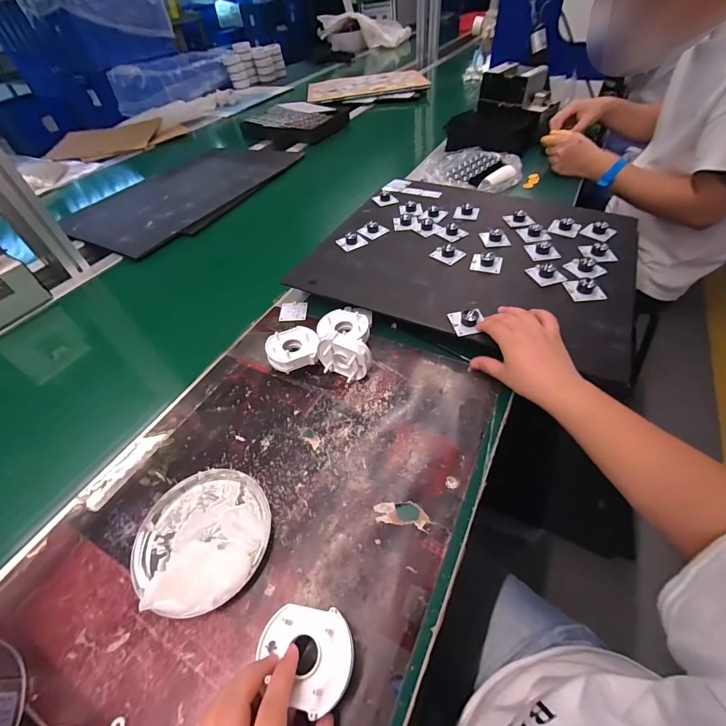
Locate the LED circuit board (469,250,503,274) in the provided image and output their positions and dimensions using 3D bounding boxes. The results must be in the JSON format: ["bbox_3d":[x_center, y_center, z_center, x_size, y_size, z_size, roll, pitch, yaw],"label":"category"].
[{"bbox_3d":[0.194,-0.162,0.549,0.046,0.015,0.043,13,52,16],"label":"LED circuit board"}]

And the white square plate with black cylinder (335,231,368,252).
[{"bbox_3d":[-0.020,-0.219,0.620,0.044,0.018,0.044,-26,52,-15],"label":"white square plate with black cylinder"}]

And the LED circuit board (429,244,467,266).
[{"bbox_3d":[0.138,-0.182,0.571,0.046,0.015,0.045,-37,56,-23],"label":"LED circuit board"}]

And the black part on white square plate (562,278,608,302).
[{"bbox_3d":[0.310,-0.104,0.490,0.044,0.020,0.038,-2,50,4],"label":"black part on white square plate"}]

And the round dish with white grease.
[{"bbox_3d":[-0.158,0.163,0.339,0.129,0.033,0.125,-3,50,3],"label":"round dish with white grease"}]

